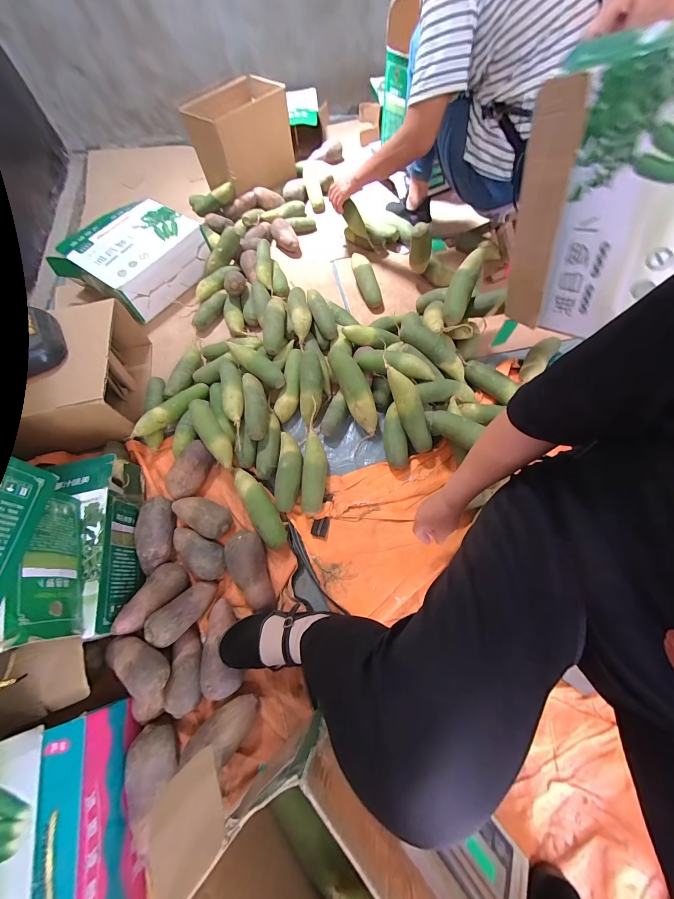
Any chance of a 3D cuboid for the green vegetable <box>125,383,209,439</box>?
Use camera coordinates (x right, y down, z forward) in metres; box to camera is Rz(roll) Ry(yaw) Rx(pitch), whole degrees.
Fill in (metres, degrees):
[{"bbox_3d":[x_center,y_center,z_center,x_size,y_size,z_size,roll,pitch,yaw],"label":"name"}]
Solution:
[{"bbox_3d":[-0.442,-0.103,0.815,0.221,0.051,0.051,-48,113,-34],"label":"green vegetable"}]

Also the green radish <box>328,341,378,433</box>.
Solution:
[{"bbox_3d":[0.047,-0.153,0.754,0.071,0.059,0.236,-24,86,-10],"label":"green radish"}]

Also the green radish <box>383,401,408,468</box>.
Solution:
[{"bbox_3d":[0.145,-0.032,0.766,0.057,0.049,0.169,0,64,4],"label":"green radish"}]

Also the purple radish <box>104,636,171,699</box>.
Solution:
[{"bbox_3d":[-0.353,0.375,0.536,0.131,0.060,0.064,29,70,16],"label":"purple radish"}]

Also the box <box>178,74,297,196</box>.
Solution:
[{"bbox_3d":[-0.348,-1.189,1.188,0.340,0.261,0.247,-37,68,-13],"label":"box"}]

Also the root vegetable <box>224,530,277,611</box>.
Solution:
[{"bbox_3d":[-0.178,0.253,0.637,0.075,0.068,0.158,-22,65,-7],"label":"root vegetable"}]

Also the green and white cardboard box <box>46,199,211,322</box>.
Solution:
[{"bbox_3d":[-0.683,-0.657,1.031,0.363,0.123,0.366,29,70,16],"label":"green and white cardboard box"}]

